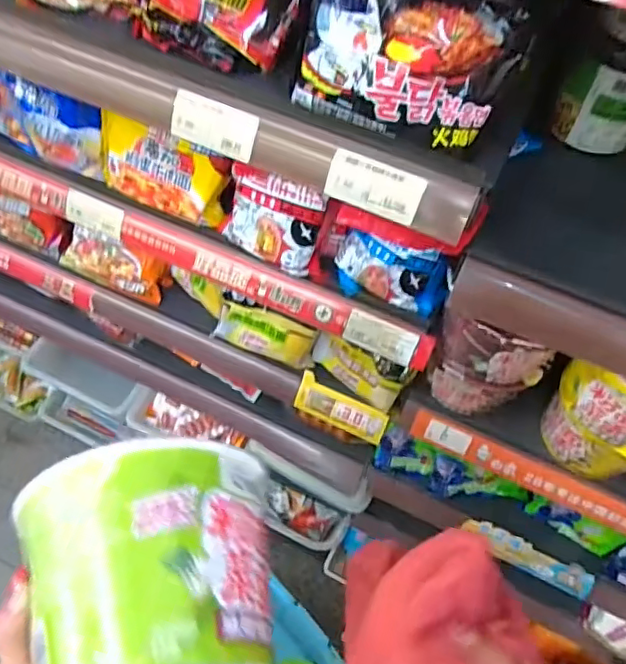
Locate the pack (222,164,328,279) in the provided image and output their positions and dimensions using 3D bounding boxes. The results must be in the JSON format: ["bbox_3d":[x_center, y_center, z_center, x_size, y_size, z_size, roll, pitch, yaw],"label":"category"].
[{"bbox_3d":[-0.046,-0.110,0.590,0.108,0.104,0.036,19,59,8],"label":"pack"}]

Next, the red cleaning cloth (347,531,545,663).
[{"bbox_3d":[0.065,0.164,0.283,0.090,0.070,0.116,0,58,-3],"label":"red cleaning cloth"}]

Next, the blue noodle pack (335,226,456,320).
[{"bbox_3d":[0.082,-0.059,0.603,0.118,0.085,0.033,21,59,9],"label":"blue noodle pack"}]

